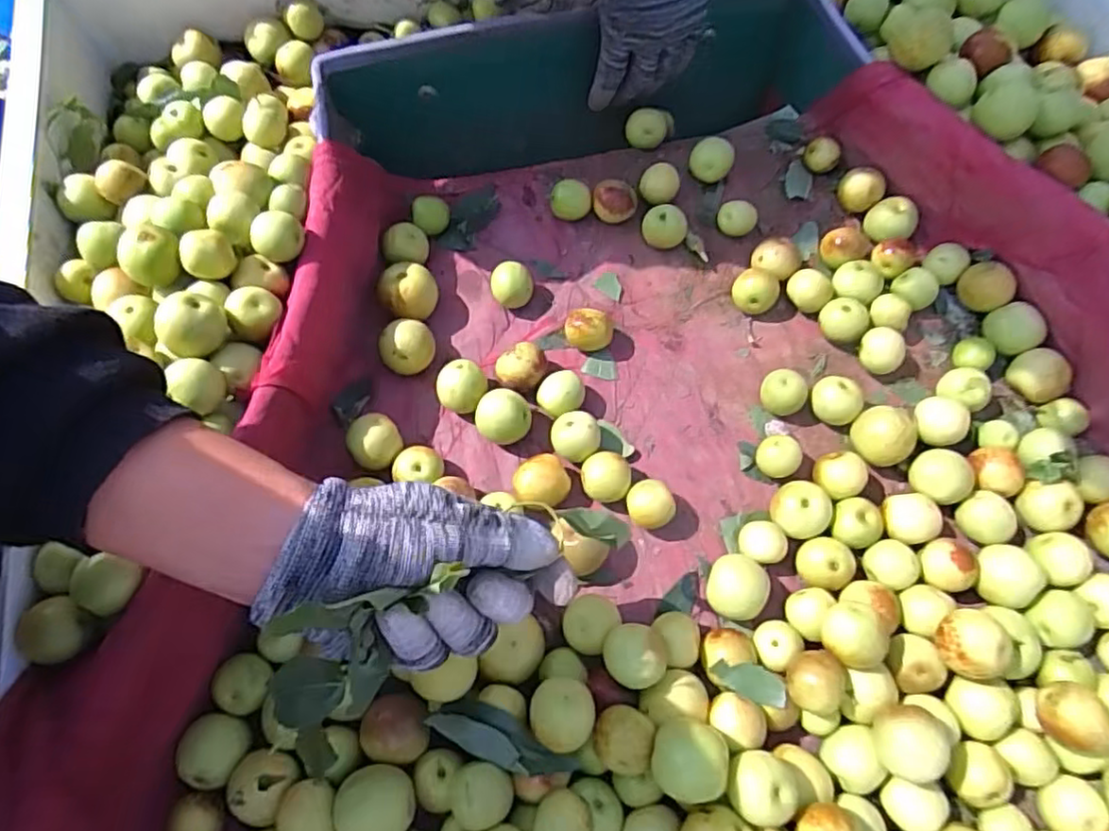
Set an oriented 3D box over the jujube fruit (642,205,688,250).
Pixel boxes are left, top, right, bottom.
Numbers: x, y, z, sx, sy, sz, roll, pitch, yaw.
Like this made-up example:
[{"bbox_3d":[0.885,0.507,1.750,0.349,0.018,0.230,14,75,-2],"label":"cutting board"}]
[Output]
[{"bbox_3d":[0.085,-0.144,0.504,0.034,0.025,0.026,-3,73,0],"label":"jujube fruit"}]

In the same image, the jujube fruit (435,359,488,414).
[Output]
[{"bbox_3d":[-0.062,-0.019,0.458,0.034,0.029,0.032,0,73,1],"label":"jujube fruit"}]

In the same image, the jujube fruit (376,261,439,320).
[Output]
[{"bbox_3d":[-0.105,-0.088,0.485,0.040,0.039,0.043,0,73,1],"label":"jujube fruit"}]

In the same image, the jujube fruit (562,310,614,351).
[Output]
[{"bbox_3d":[0.024,-0.060,0.474,0.033,0.029,0.024,3,73,2],"label":"jujube fruit"}]

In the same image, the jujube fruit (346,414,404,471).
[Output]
[{"bbox_3d":[-0.118,0.019,0.438,0.032,0.031,0.035,0,73,1],"label":"jujube fruit"}]

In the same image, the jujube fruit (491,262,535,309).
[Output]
[{"bbox_3d":[-0.031,-0.095,0.493,0.031,0.025,0.029,0,73,1],"label":"jujube fruit"}]

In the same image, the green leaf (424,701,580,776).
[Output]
[{"bbox_3d":[-0.028,0.174,0.354,0.078,0.015,0.024,23,75,7],"label":"green leaf"}]

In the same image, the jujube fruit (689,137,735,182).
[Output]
[{"bbox_3d":[0.123,-0.200,0.524,0.032,0.026,0.027,23,75,7],"label":"jujube fruit"}]

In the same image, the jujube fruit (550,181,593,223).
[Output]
[{"bbox_3d":[0.013,-0.166,0.520,0.031,0.030,0.024,7,73,3],"label":"jujube fruit"}]

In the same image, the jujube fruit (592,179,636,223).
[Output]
[{"bbox_3d":[0.047,-0.165,0.516,0.032,0.031,0.028,9,74,3],"label":"jujube fruit"}]

